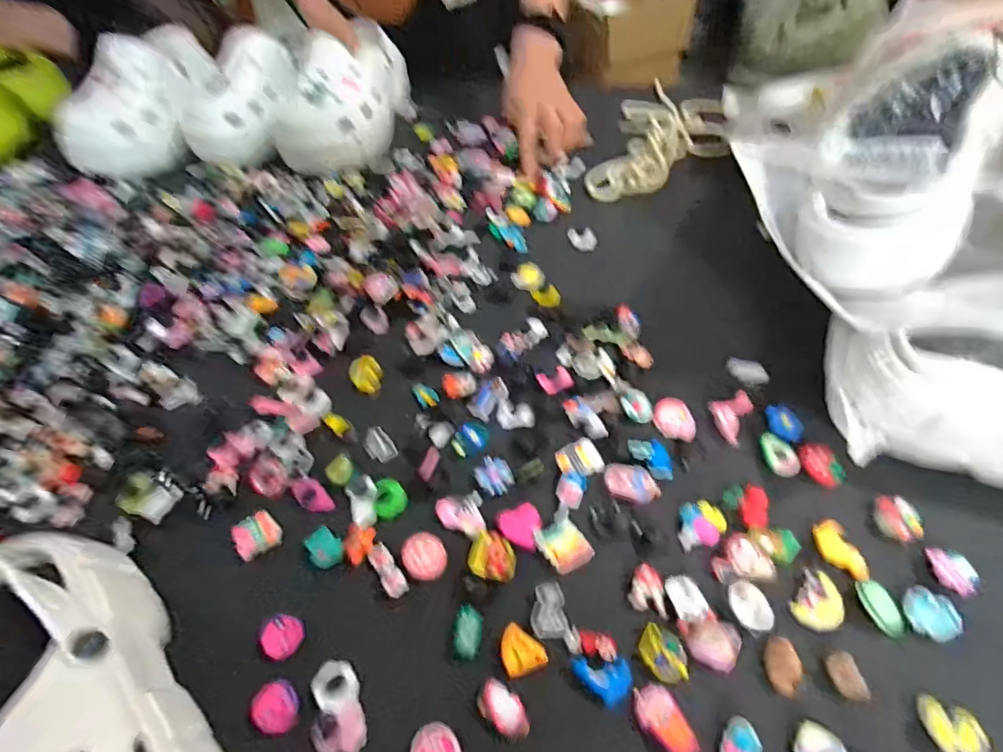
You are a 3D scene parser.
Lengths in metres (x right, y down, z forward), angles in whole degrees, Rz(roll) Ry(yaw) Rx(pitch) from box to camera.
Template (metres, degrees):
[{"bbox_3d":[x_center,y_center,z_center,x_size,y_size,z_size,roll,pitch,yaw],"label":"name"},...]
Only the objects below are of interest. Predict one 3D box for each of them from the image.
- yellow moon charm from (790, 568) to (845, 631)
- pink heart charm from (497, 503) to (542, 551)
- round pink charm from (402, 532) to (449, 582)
[{"bbox_3d":[0.188,0.134,0.300,0.024,0.006,0.034,33,61,24],"label":"yellow moon charm"},{"bbox_3d":[0.014,0.100,0.335,0.028,0.004,0.030,-1,53,2],"label":"pink heart charm"},{"bbox_3d":[-0.050,0.118,0.331,0.027,0.013,0.033,-26,56,-16],"label":"round pink charm"}]

